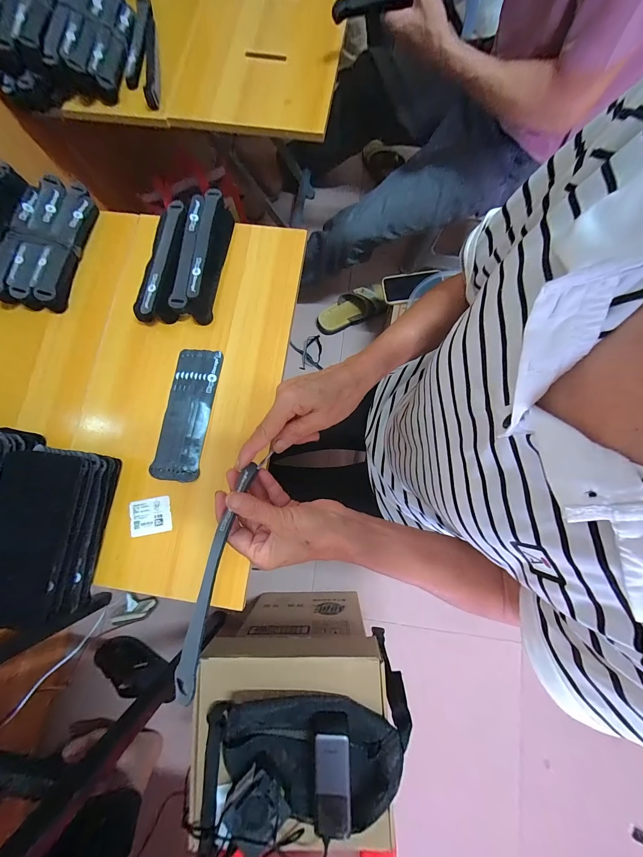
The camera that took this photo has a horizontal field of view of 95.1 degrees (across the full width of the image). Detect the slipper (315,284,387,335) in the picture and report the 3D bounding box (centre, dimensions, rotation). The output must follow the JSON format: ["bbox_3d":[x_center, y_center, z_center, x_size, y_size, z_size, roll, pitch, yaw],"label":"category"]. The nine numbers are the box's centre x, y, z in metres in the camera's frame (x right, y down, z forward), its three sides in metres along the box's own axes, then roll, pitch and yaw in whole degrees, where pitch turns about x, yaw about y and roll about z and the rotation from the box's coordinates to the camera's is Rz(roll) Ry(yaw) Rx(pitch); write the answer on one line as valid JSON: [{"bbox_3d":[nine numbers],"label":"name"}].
[{"bbox_3d":[0.095,-0.397,0.980,0.240,0.069,0.101,-23,79,-3],"label":"slipper"}]

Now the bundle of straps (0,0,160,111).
[{"bbox_3d":[-0.445,-0.715,0.523,0.293,0.092,0.227,0,79,1],"label":"bundle of straps"}]

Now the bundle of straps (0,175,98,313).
[{"bbox_3d":[-0.453,-0.304,0.480,0.107,0.037,0.215,10,79,3],"label":"bundle of straps"}]

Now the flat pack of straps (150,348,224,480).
[{"bbox_3d":[-0.200,-0.024,0.440,0.069,0.007,0.198,9,79,3],"label":"flat pack of straps"}]

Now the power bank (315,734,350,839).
[{"bbox_3d":[0.016,0.526,0.433,0.052,0.015,0.121,-4,78,10],"label":"power bank"}]

